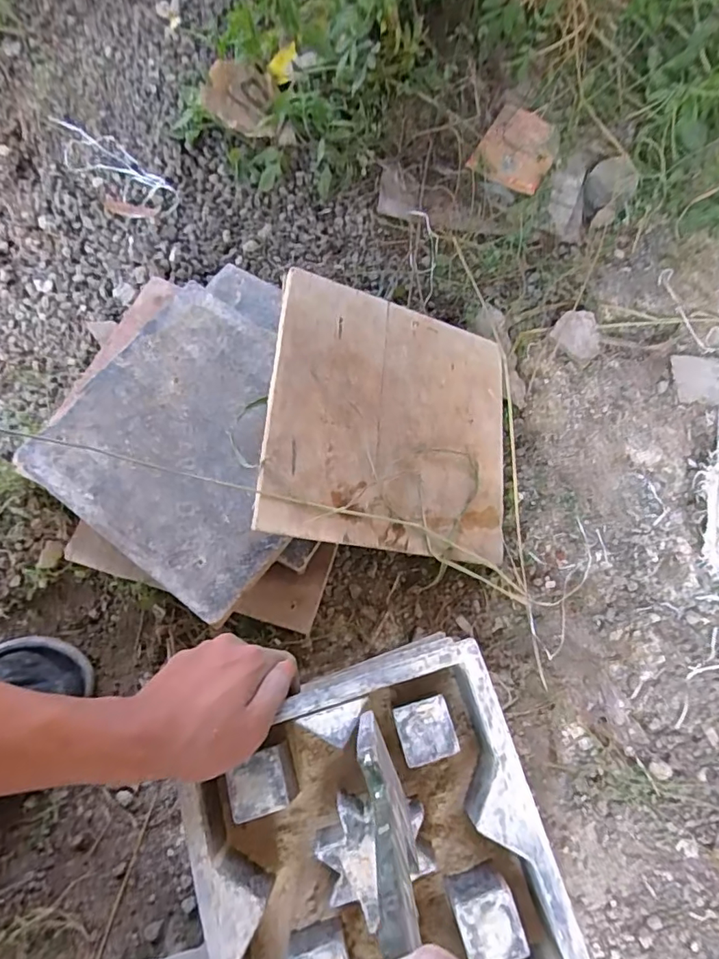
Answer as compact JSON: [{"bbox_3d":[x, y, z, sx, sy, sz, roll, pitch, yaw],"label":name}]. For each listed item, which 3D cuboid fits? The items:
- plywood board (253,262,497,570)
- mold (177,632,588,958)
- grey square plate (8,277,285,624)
[{"bbox_3d":[0.036,-0.052,0.495,0.247,0.008,0.237,10,75,-25],"label":"plywood board"},{"bbox_3d":[0.008,0.254,0.369,0.224,0.063,0.221,-16,74,-4],"label":"mold"},{"bbox_3d":[-0.149,-0.035,0.491,0.240,0.016,0.246,36,77,11],"label":"grey square plate"}]

